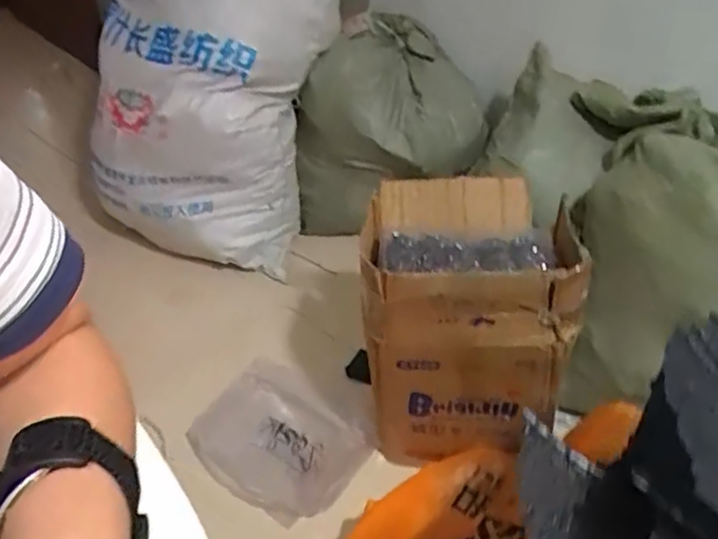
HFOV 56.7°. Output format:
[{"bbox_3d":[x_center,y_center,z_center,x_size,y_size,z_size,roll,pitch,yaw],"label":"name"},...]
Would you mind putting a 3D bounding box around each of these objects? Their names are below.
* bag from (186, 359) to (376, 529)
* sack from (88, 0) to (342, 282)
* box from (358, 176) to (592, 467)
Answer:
[{"bbox_3d":[-0.144,0.305,1.238,0.324,0.077,0.282,26,45,30],"label":"bag"},{"bbox_3d":[-0.339,-0.469,1.584,0.495,0.790,0.549,12,40,16],"label":"sack"},{"bbox_3d":[0.175,0.082,1.177,0.322,0.380,0.351,2,38,4],"label":"box"}]

